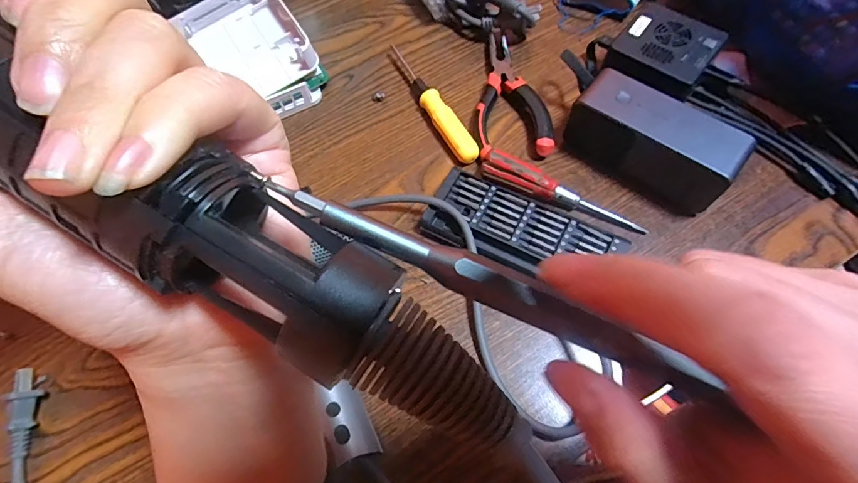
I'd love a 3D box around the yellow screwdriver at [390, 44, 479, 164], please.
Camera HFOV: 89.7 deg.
[{"bbox_3d":[0.002,-0.132,0.410,0.020,0.018,0.153,-26,66,-9],"label":"yellow screwdriver"}]

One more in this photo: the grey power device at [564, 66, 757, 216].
[{"bbox_3d":[0.185,-0.084,0.361,0.132,0.057,0.053,39,73,19],"label":"grey power device"}]

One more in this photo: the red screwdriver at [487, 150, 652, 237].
[{"bbox_3d":[0.111,-0.040,0.357,0.138,0.023,0.023,22,68,13],"label":"red screwdriver"}]

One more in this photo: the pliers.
[{"bbox_3d":[0.073,-0.139,0.410,0.065,0.018,0.143,-4,65,1],"label":"pliers"}]

